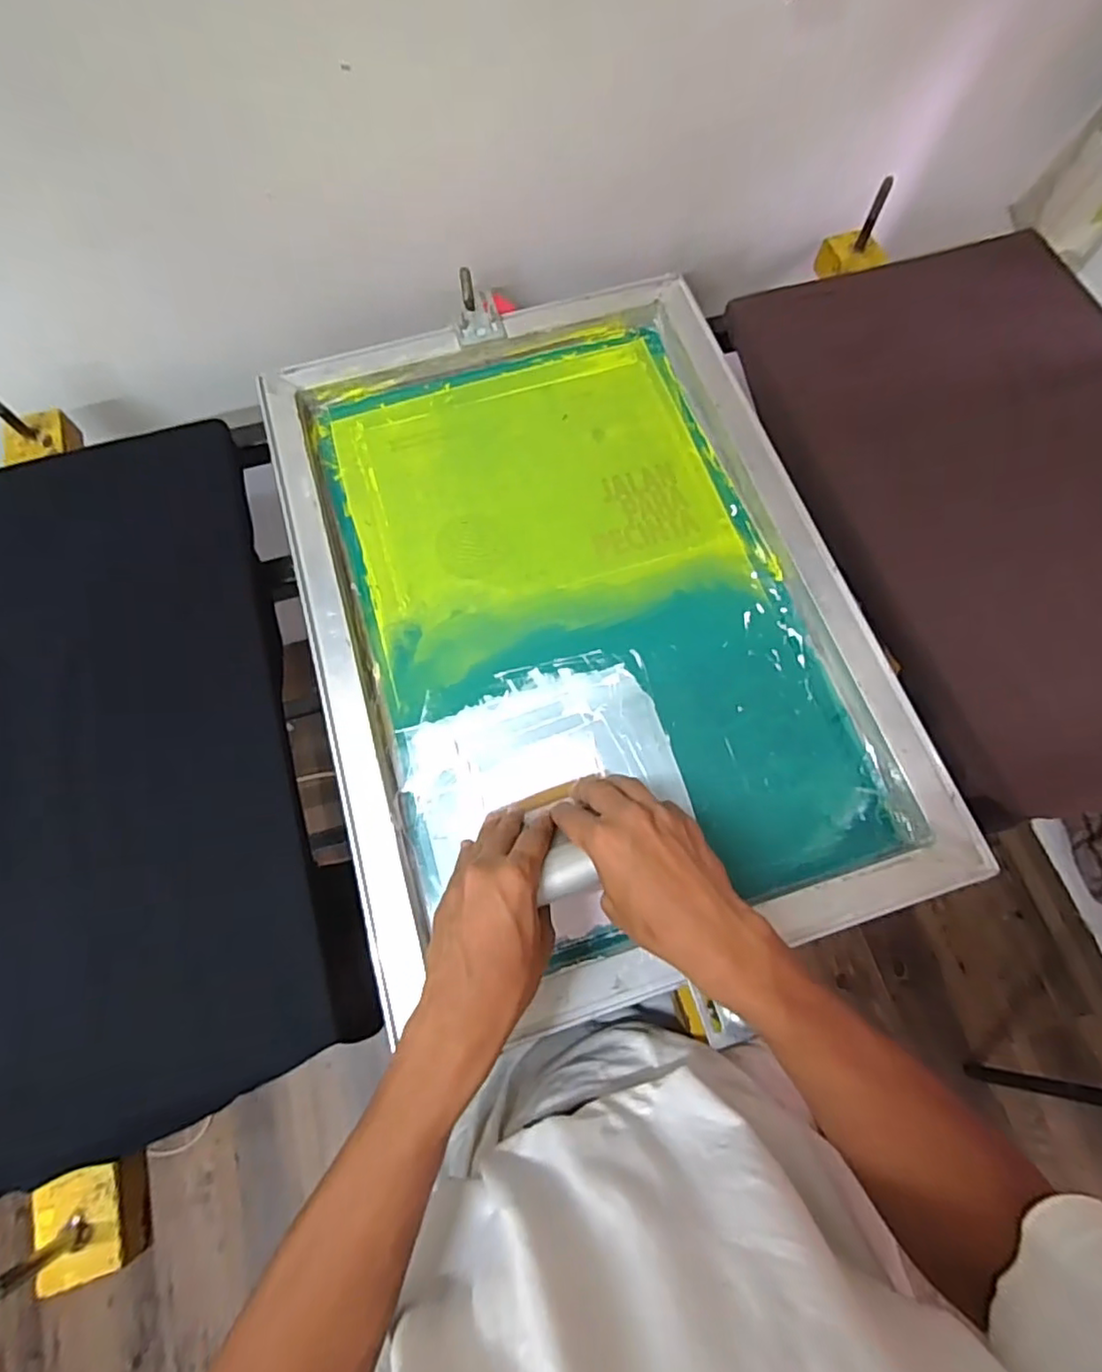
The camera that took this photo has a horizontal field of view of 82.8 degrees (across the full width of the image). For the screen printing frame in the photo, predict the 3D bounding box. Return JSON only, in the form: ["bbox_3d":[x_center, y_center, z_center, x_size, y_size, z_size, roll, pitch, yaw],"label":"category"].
[{"bbox_3d":[0.023,-0.086,0.574,0.469,0.032,0.646,-17,71,-5],"label":"screen printing frame"}]

